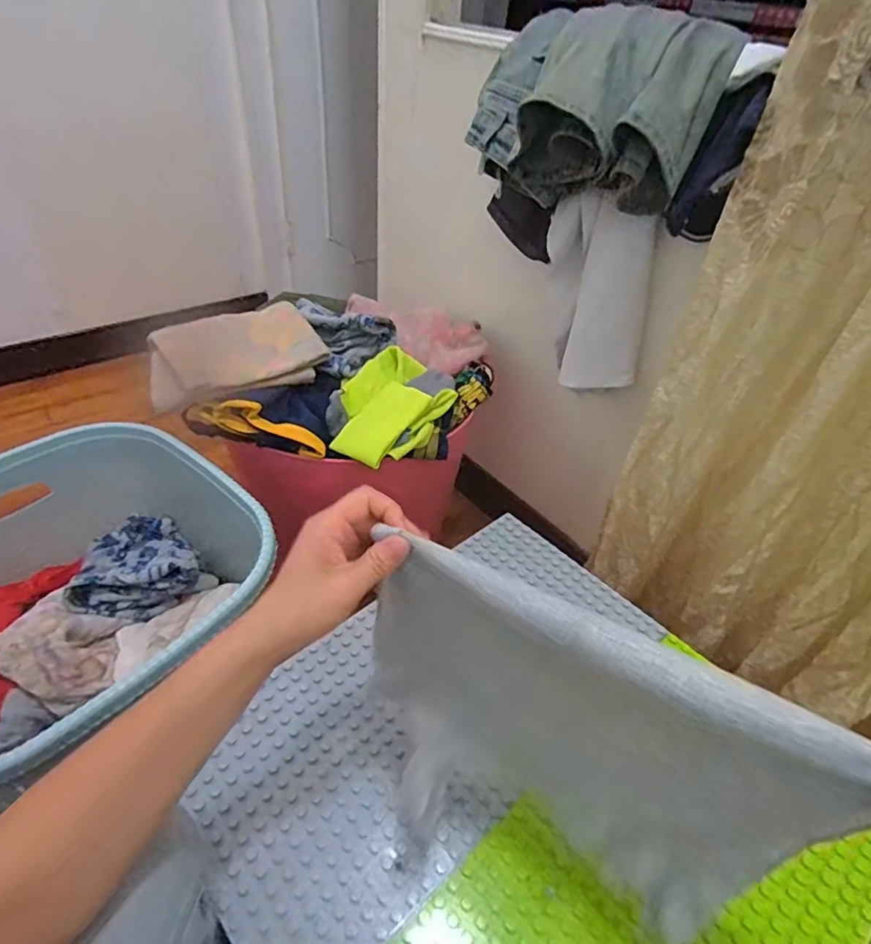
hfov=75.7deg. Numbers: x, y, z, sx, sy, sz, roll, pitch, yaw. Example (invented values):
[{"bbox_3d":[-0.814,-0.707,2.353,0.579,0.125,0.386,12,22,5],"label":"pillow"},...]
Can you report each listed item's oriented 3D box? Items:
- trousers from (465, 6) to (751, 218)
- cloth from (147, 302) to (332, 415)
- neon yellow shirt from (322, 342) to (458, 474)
[{"bbox_3d":[0.166,-0.415,0.646,0.286,0.174,0.151,30,47,26],"label":"trousers"},{"bbox_3d":[-0.302,-0.178,0.835,0.246,0.060,0.159,-18,46,-24],"label":"cloth"},{"bbox_3d":[-0.066,-0.095,0.801,0.153,0.057,0.186,25,45,22],"label":"neon yellow shirt"}]

